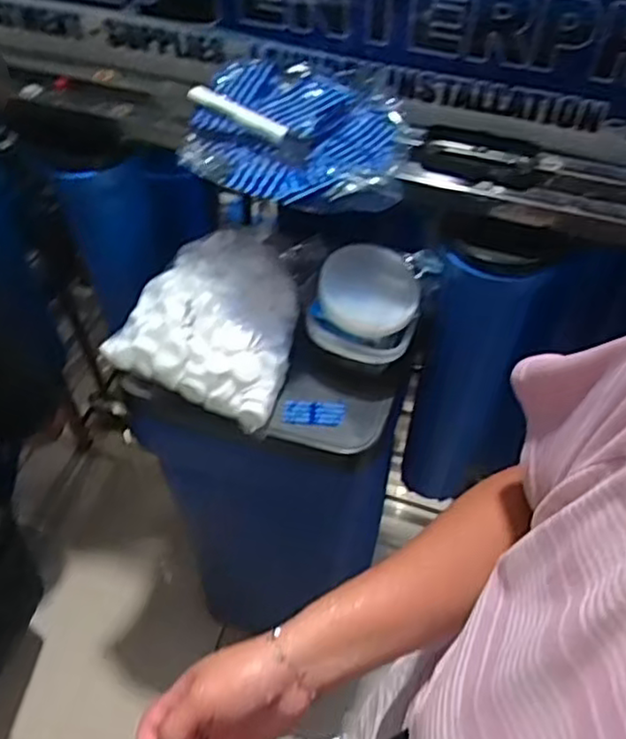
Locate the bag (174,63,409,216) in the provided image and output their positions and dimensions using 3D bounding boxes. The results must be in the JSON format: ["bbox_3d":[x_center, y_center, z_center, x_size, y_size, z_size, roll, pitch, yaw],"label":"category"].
[{"bbox_3d":[-0.012,-0.233,0.700,0.220,0.043,0.176,13,53,9],"label":"bag"}]

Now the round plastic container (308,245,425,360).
[{"bbox_3d":[0.062,-0.075,0.808,0.131,0.054,0.131,5,66,-11],"label":"round plastic container"}]

